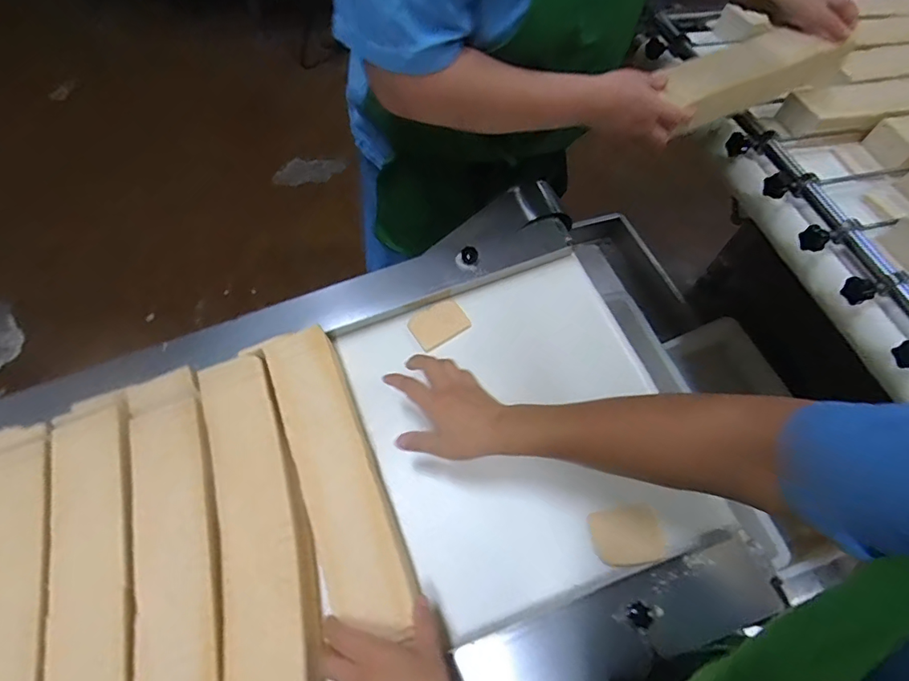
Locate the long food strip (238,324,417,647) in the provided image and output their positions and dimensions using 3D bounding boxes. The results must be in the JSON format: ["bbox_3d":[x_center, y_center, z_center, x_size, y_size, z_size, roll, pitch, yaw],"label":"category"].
[{"bbox_3d":[-0.134,0.135,0.552,0.087,0.032,0.347,-19,63,-15],"label":"long food strip"}]

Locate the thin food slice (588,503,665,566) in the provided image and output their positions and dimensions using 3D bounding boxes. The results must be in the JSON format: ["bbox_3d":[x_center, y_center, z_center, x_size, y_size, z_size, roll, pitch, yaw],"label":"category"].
[{"bbox_3d":[0.186,0.208,0.530,0.075,0.013,0.057,-7,60,-8],"label":"thin food slice"}]

